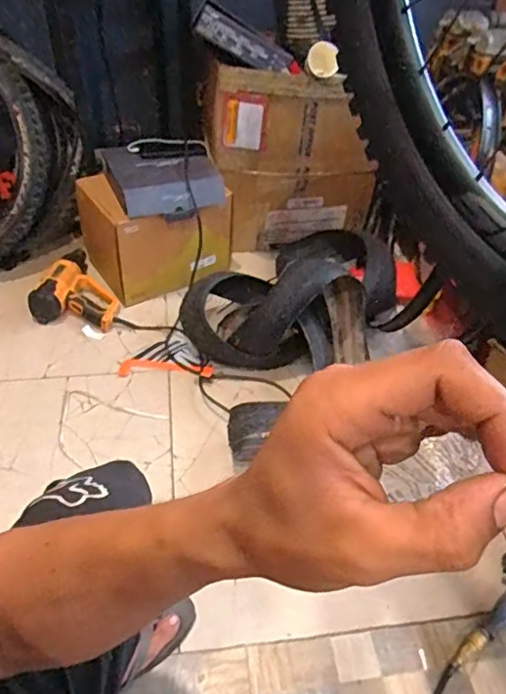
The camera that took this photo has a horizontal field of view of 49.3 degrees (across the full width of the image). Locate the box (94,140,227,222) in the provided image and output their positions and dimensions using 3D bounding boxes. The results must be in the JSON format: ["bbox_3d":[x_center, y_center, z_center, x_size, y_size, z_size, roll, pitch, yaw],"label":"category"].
[{"bbox_3d":[-0.223,-0.420,1.347,0.251,0.089,0.259,-15,46,-18],"label":"box"}]

